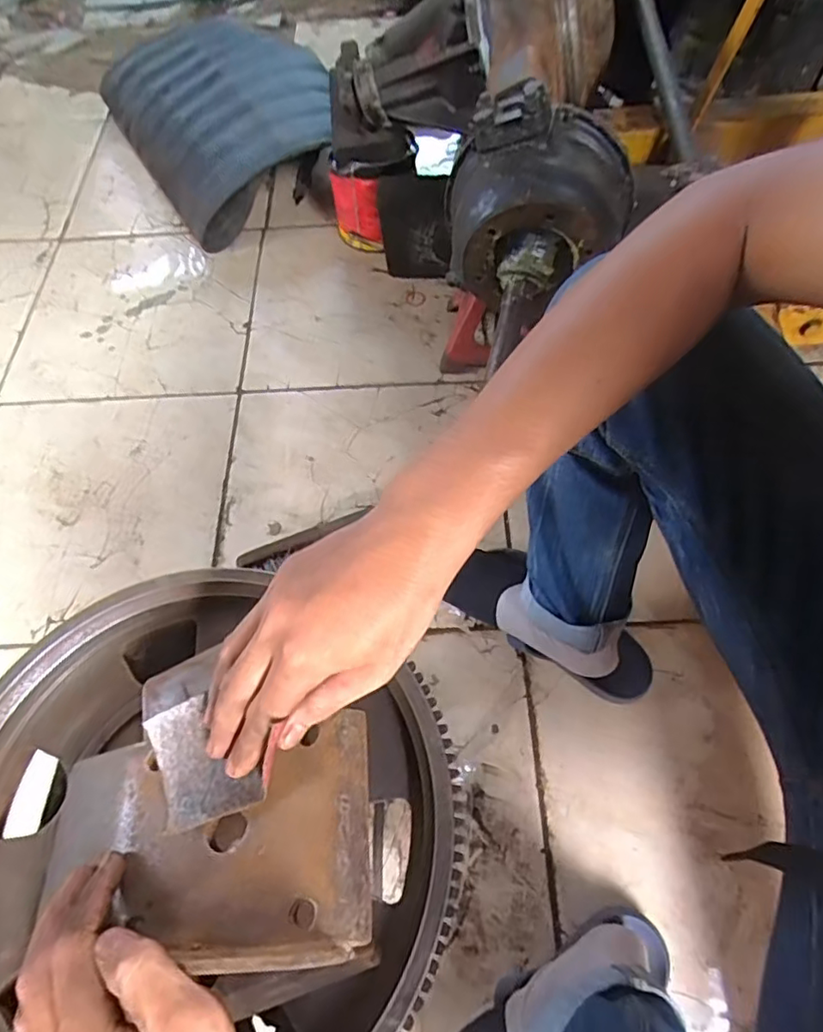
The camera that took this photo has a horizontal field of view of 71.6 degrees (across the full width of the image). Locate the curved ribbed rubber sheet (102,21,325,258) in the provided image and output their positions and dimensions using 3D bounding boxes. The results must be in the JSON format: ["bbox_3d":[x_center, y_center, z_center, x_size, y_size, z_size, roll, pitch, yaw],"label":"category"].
[{"bbox_3d":[-0.364,-0.788,1.123,0.350,0.148,0.503,-29,66,-13],"label":"curved ribbed rubber sheet"}]

